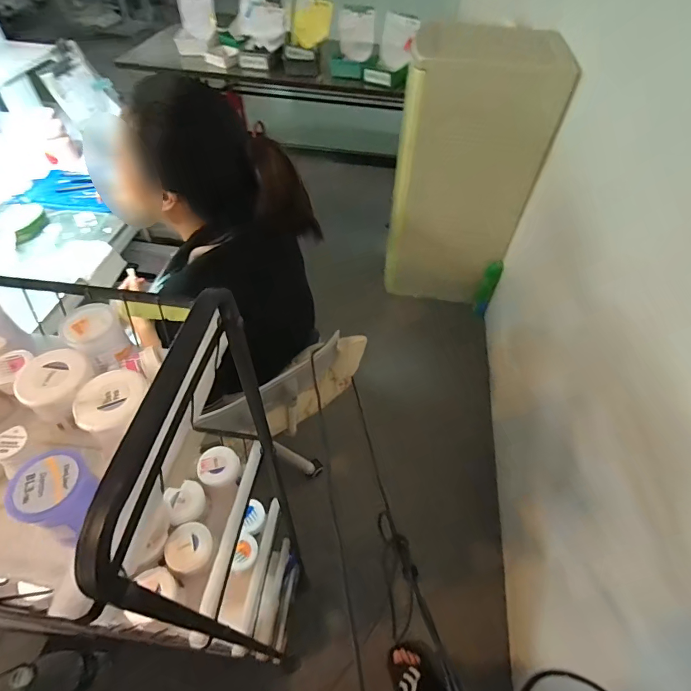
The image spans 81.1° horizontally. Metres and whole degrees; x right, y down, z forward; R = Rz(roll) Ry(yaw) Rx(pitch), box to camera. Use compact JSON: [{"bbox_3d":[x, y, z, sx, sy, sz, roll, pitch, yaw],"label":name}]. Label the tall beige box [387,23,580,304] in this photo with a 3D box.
[{"bbox_3d":[0.407,-0.571,1.473,0.462,0.922,0.200,9,53,6],"label":"tall beige box"}]

